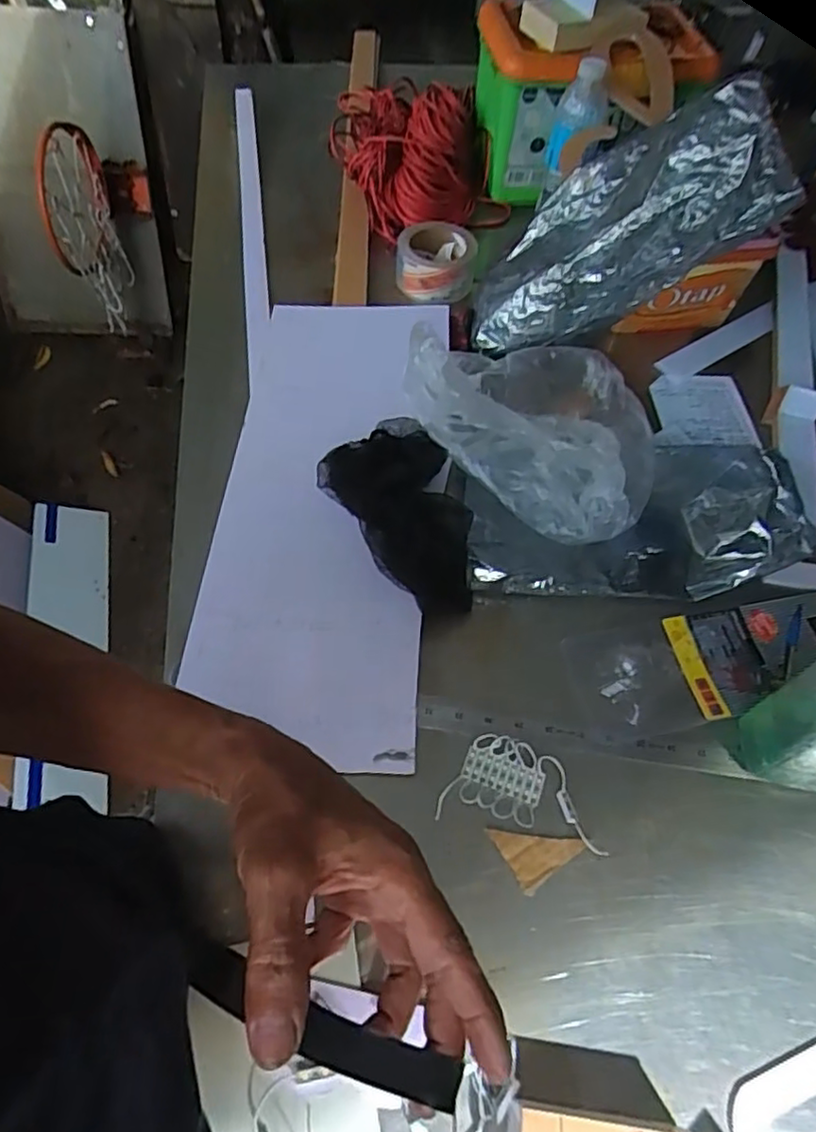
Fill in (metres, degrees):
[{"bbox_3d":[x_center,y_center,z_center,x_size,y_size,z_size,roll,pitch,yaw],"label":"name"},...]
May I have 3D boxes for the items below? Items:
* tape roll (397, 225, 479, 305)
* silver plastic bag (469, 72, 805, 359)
[{"bbox_3d":[0.038,-0.396,0.849,0.100,0.055,0.100,-4,58,-8],"label":"tape roll"},{"bbox_3d":[0.217,-0.346,0.685,0.111,0.326,0.137,38,50,-33],"label":"silver plastic bag"}]

